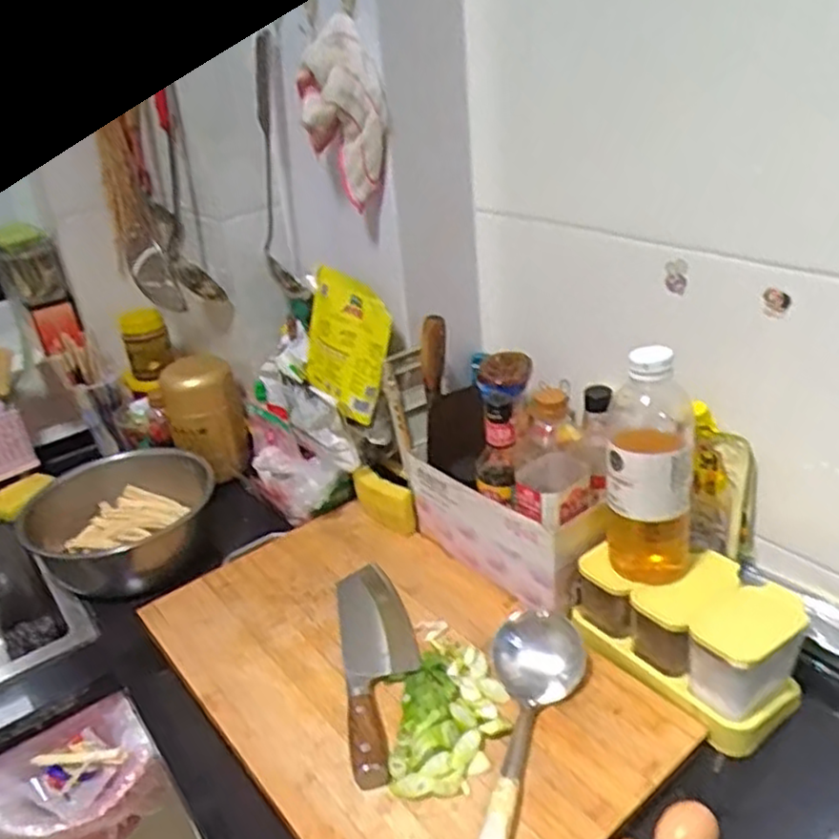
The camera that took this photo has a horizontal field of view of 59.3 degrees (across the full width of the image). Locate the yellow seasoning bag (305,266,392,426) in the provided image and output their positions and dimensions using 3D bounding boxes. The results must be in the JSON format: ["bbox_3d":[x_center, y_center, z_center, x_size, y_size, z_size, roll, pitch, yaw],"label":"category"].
[{"bbox_3d":[-0.099,-0.101,0.982,0.041,0.173,0.143,-3,29,-44],"label":"yellow seasoning bag"}]

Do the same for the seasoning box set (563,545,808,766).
[{"bbox_3d":[0.270,0.205,0.744,0.126,0.094,0.213,-25,34,-30],"label":"seasoning box set"}]

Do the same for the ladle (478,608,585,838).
[{"bbox_3d":[0.093,0.292,0.622,0.090,0.055,0.302,1,29,12],"label":"ladle"}]

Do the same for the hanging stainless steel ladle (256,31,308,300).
[{"bbox_3d":[-0.197,-0.327,1.005,0.067,0.361,0.096,-11,29,-9],"label":"hanging stainless steel ladle"}]

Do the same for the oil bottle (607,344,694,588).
[{"bbox_3d":[0.228,0.044,0.726,0.087,0.233,0.091,2,30,15],"label":"oil bottle"}]

